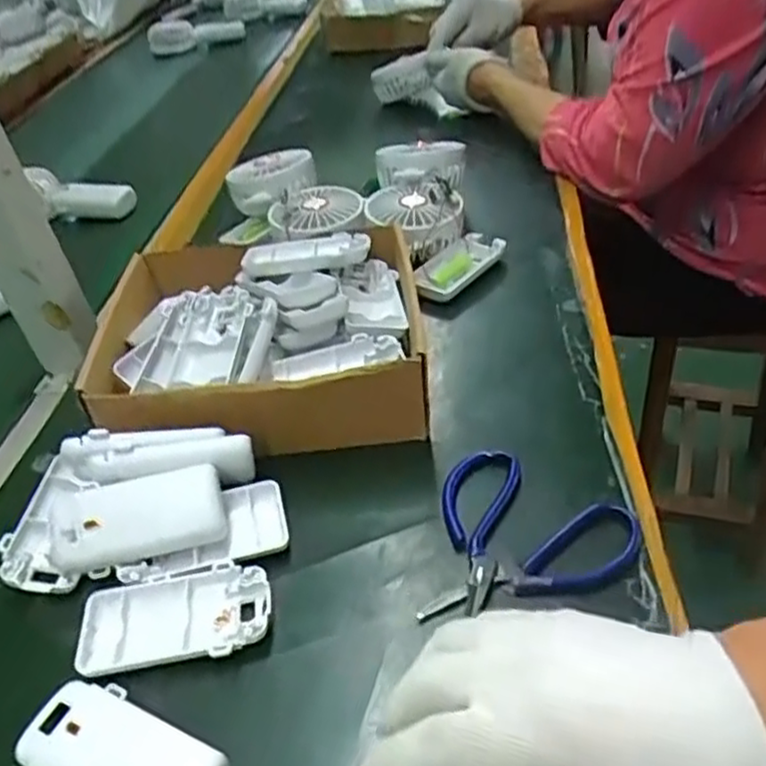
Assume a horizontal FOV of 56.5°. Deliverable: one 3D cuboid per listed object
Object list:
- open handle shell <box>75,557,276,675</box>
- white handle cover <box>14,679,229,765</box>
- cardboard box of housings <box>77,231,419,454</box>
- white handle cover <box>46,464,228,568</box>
[{"bbox_3d":[-0.106,0.123,0.370,0.095,0.016,0.049,-9,40,-3],"label":"open handle shell"},{"bbox_3d":[-0.118,0.169,0.318,0.088,0.017,0.048,16,45,25],"label":"white handle cover"},{"bbox_3d":[-0.084,-0.032,0.511,0.217,0.072,0.191,-11,38,0],"label":"cardboard box of housings"},{"bbox_3d":[-0.138,0.075,0.400,0.092,0.016,0.044,-10,81,-7],"label":"white handle cover"}]

